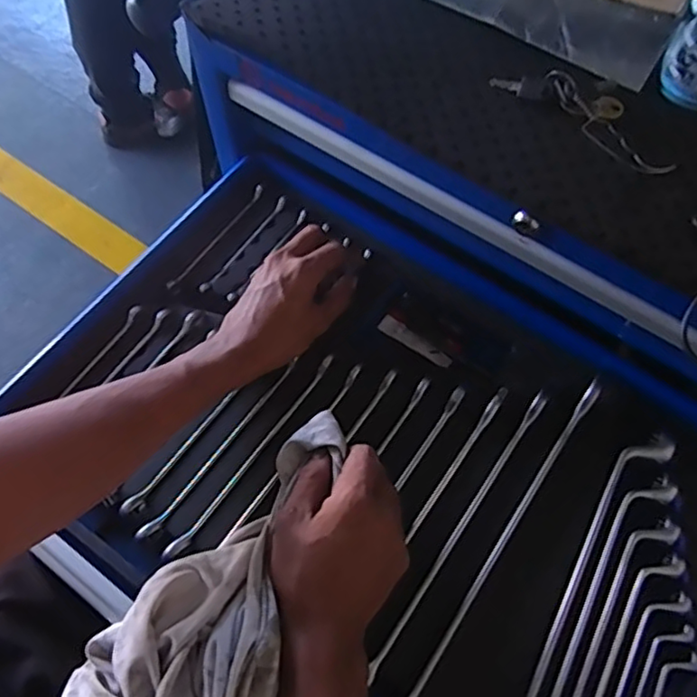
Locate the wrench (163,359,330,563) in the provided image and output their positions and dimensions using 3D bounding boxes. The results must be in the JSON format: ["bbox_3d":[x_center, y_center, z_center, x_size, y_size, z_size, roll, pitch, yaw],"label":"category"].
[{"bbox_3d":[-0.079,0.090,0.513,0.014,0.009,0.205,34,68,14],"label":"wrench"}]

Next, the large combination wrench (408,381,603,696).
[{"bbox_3d":[0.117,0.154,0.471,0.013,0.033,0.312,34,68,14],"label":"large combination wrench"}]

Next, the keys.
[{"bbox_3d":[0.187,-0.185,0.471,0.147,0.018,0.053,39,70,16],"label":"keys"}]

